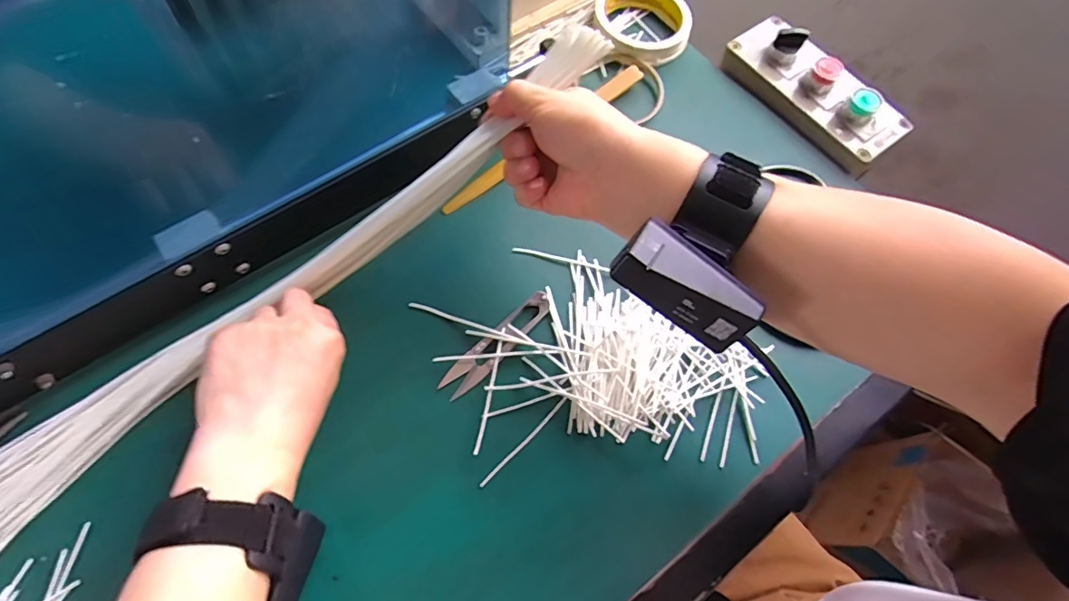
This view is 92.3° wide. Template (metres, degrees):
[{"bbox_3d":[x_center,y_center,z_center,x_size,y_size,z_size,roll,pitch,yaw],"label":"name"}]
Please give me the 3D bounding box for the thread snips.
[{"bbox_3d":[-0.026,0.031,0.377,0.023,0.006,0.102,41,71,14],"label":"thread snips"}]

